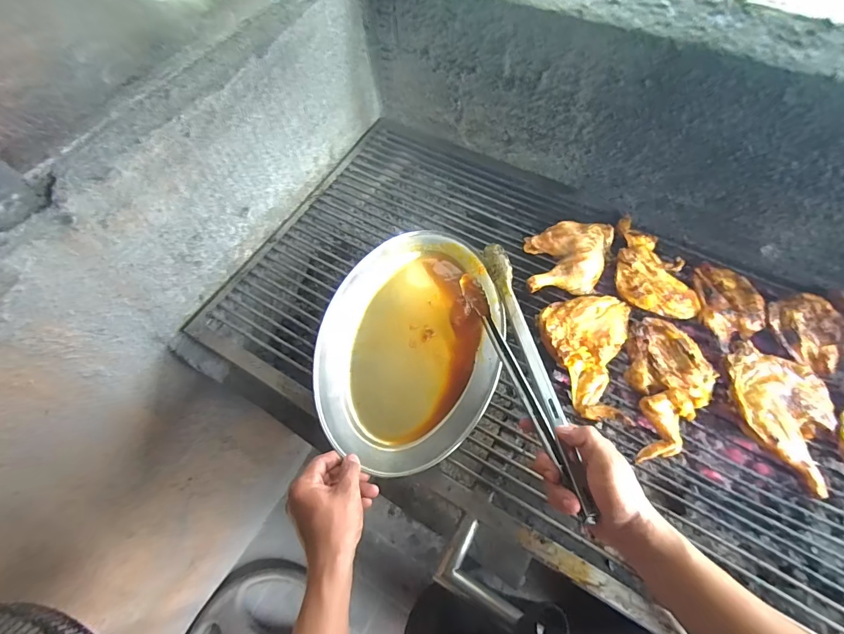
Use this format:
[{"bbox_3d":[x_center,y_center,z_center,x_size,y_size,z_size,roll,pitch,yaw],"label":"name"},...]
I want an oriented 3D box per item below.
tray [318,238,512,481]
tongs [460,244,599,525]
[{"bbox_3d":[-0.015,0.029,0.585,0.252,0.042,0.366,10,63,8],"label":"tray"},{"bbox_3d":[0.122,0.054,0.487,0.058,0.071,0.332,-15,59,-5],"label":"tongs"}]

